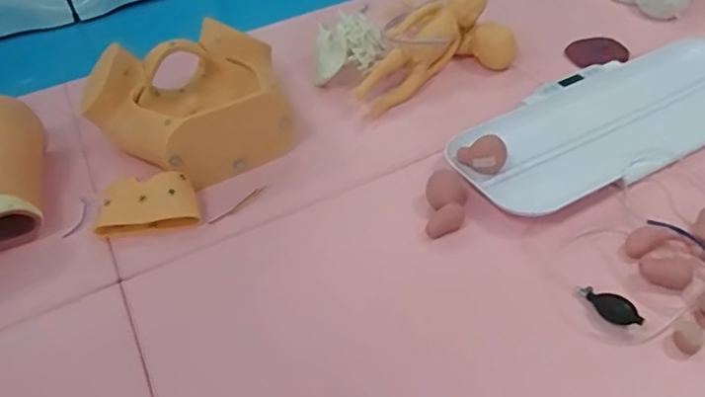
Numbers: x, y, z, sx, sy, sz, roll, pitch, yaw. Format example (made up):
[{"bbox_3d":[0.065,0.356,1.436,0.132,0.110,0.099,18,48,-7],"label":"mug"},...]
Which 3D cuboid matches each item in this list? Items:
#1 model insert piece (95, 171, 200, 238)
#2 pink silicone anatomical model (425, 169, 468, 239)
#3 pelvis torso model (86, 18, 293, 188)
[{"bbox_3d":[-0.375,0.014,1.020,0.175,0.070,0.088,-10,43,-7],"label":"model insert piece"},{"bbox_3d":[0.166,0.009,0.985,0.068,0.057,0.120,5,43,11],"label":"pink silicone anatomical model"},{"bbox_3d":[-0.337,-0.187,1.165,0.384,0.162,0.329,-18,44,-14],"label":"pelvis torso model"}]

